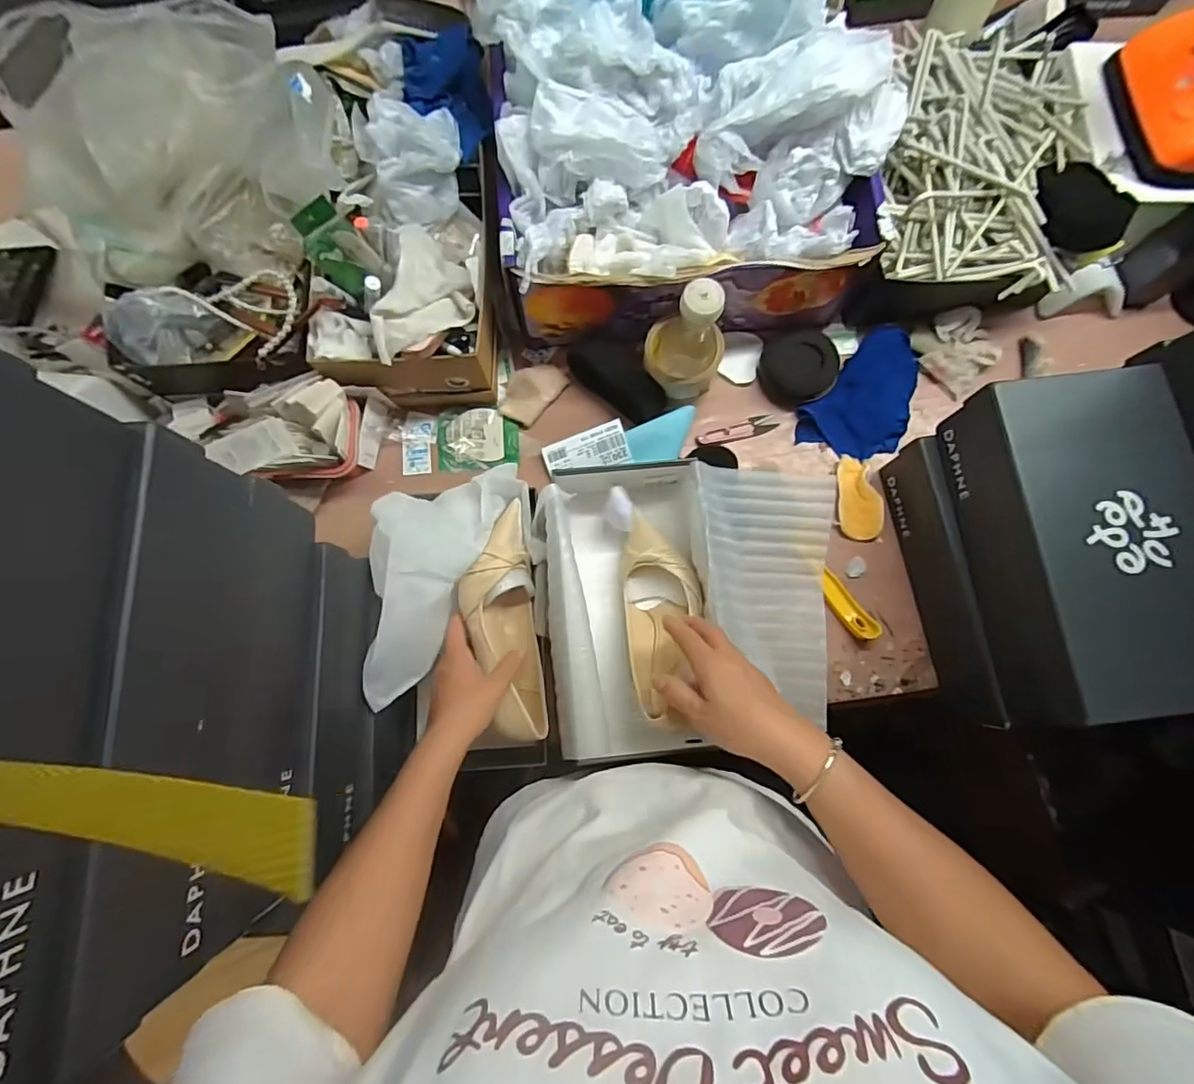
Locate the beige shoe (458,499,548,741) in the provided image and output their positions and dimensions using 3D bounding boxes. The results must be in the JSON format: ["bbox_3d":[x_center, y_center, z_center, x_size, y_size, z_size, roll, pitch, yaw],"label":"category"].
[{"bbox_3d":[-0.103,0.085,0.590,0.075,0.076,0.239,-9,80,-2],"label":"beige shoe"}]

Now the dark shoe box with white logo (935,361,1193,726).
[{"bbox_3d":[0.441,0.002,0.502,0.176,0.101,0.298,-4,79,-1],"label":"dark shoe box with white logo"}]

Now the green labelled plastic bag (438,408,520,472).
[{"bbox_3d":[-0.147,-0.128,0.676,0.098,0.008,0.078,-4,79,-1],"label":"green labelled plastic bag"}]

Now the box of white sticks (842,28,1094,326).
[{"bbox_3d":[0.438,-0.439,0.662,0.231,0.115,0.332,12,79,2],"label":"box of white sticks"}]

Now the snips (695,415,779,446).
[{"bbox_3d":[0.172,-0.136,0.676,0.101,0.011,0.023,-16,79,-3],"label":"snips"}]

